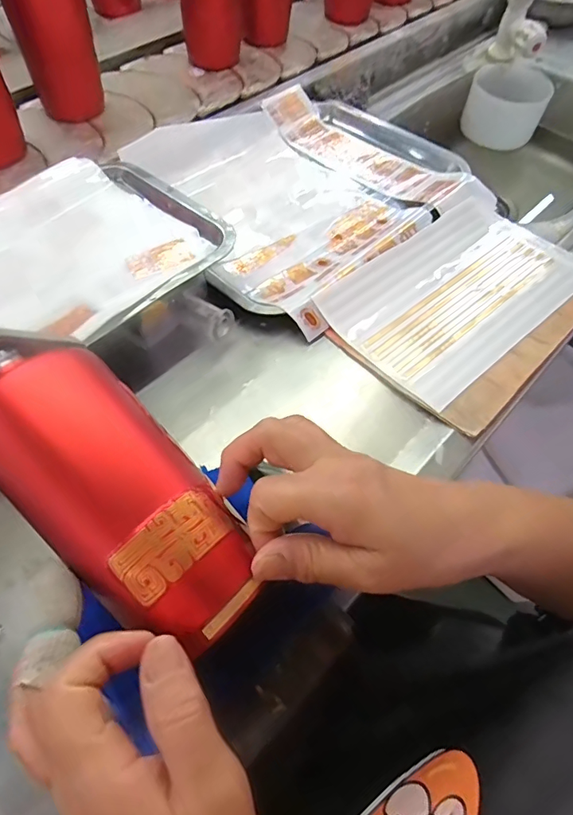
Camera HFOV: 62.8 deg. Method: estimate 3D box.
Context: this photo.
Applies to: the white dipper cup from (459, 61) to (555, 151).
[{"bbox_3d":[0.366,-0.502,0.781,0.120,0.093,0.097,28,61,13],"label":"white dipper cup"}]

